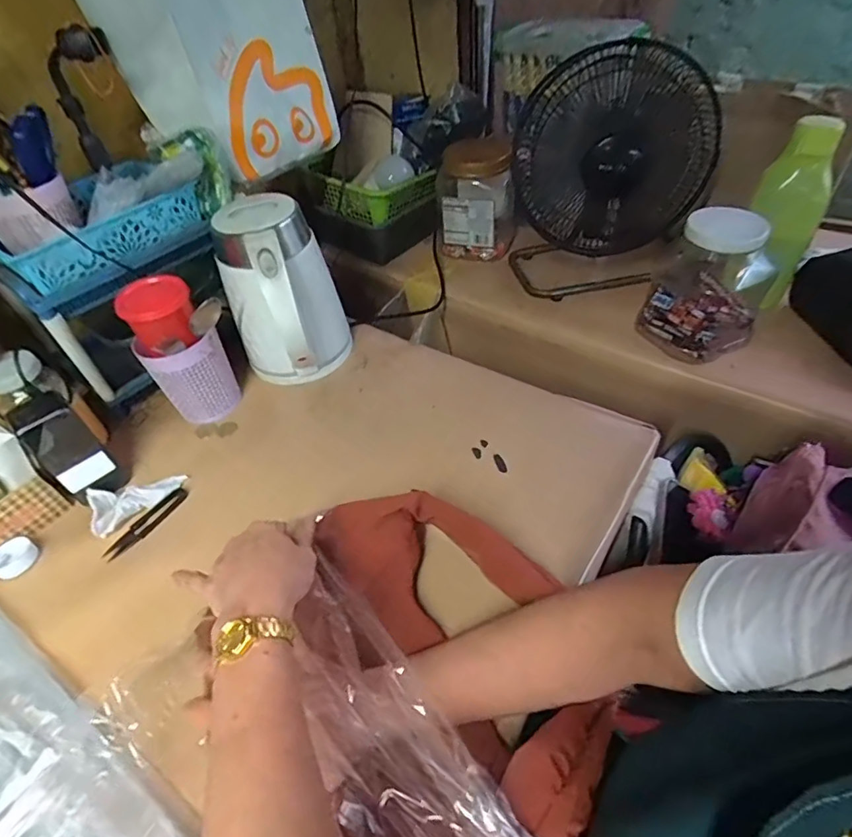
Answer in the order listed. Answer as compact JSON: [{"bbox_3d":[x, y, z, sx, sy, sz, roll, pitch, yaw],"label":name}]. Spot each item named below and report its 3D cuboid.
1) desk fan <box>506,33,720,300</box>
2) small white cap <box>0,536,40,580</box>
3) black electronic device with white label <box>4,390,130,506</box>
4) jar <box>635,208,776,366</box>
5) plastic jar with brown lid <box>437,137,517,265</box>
[{"bbox_3d":[0.266,-0.365,0.755,0.267,0.299,0.177,8,48,14],"label":"desk fan"},{"bbox_3d":[-0.438,0.148,0.538,0.040,0.013,0.042,-3,46,3],"label":"small white cap"},{"bbox_3d":[-0.388,0.039,0.558,0.040,0.130,0.059,23,53,25],"label":"black electronic device with white label"},{"bbox_3d":[0.374,-0.182,0.673,0.133,0.172,0.127,-3,46,3],"label":"jar"},{"bbox_3d":[0.089,-0.384,0.889,0.133,0.173,0.120,2,47,8],"label":"plastic jar with brown lid"}]

